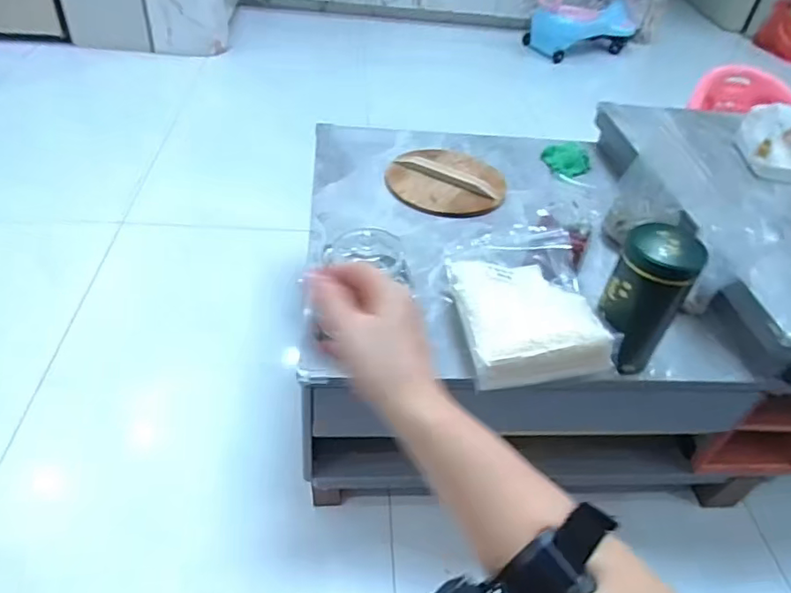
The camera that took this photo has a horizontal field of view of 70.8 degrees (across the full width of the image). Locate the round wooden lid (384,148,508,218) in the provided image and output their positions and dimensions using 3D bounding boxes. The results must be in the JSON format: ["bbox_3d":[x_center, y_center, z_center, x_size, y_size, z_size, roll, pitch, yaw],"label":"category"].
[{"bbox_3d":[0.104,-0.240,1.119,0.234,0.044,0.202,10,43,3],"label":"round wooden lid"}]

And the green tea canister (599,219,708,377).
[{"bbox_3d":[0.340,0.001,0.767,0.092,0.196,0.073,29,47,22],"label":"green tea canister"}]

